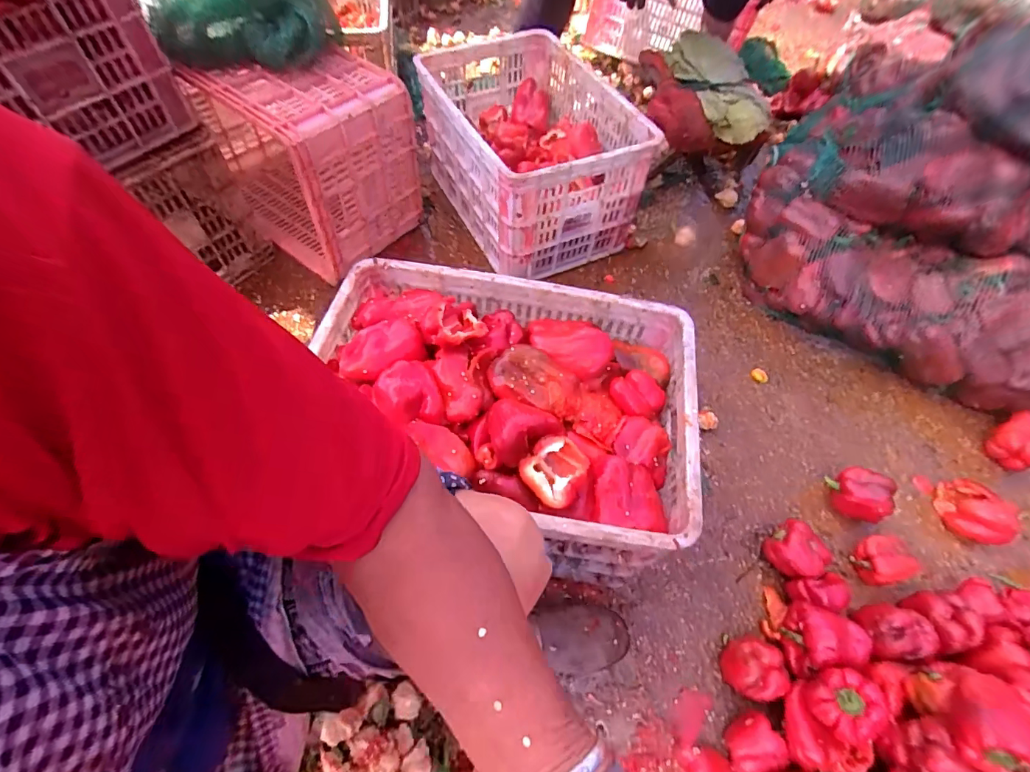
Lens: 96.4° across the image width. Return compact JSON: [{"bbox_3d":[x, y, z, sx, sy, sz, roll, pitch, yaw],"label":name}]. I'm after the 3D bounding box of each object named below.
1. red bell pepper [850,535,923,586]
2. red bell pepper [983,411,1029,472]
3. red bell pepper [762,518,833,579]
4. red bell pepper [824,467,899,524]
[{"bbox_3d":[0.606,0.288,0.761,0.088,0.065,0.071,-8,59,-9],"label":"red bell pepper"},{"bbox_3d":[0.989,0.110,0.902,0.120,0.072,0.089,-20,62,-16],"label":"red bell pepper"},{"bbox_3d":[0.457,0.272,0.752,0.078,0.075,0.080,-35,67,-22],"label":"red bell pepper"},{"bbox_3d":[0.599,0.191,0.808,0.078,0.089,0.080,2,58,-3],"label":"red bell pepper"}]

